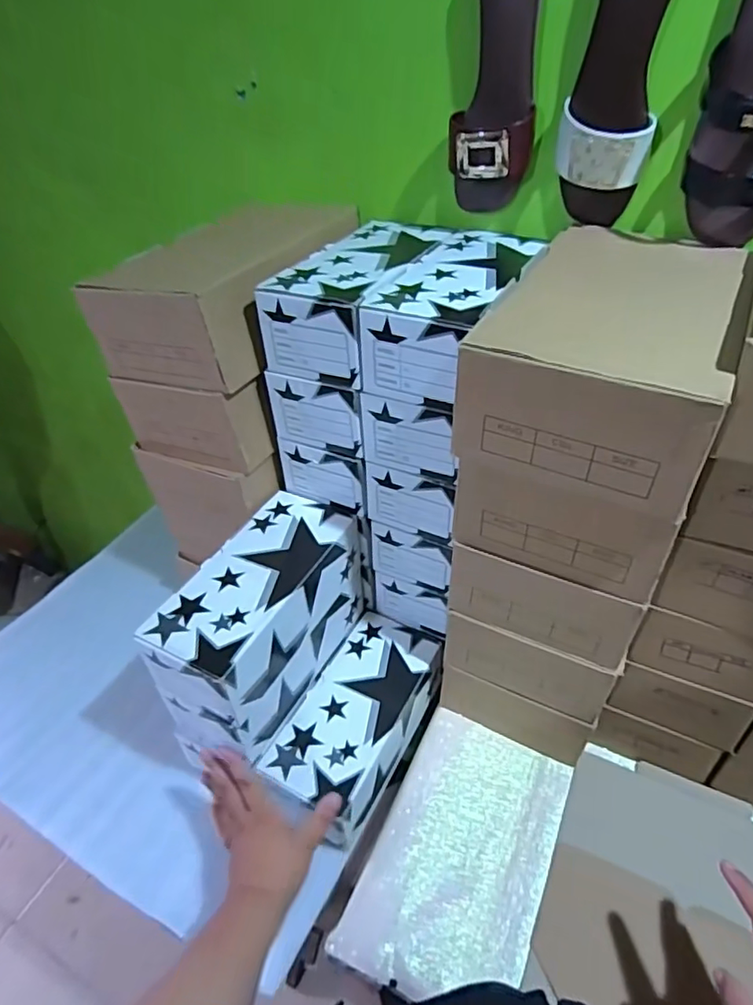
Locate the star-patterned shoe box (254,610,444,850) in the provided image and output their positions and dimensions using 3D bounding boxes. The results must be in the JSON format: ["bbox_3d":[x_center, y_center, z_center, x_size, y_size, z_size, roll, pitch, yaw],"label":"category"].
[{"bbox_3d":[-0.024,0.290,0.757,0.126,0.096,0.271,19,45,25],"label":"star-patterned shoe box"}]

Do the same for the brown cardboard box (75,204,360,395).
[{"bbox_3d":[-0.175,-0.274,0.729,0.201,0.120,0.324,15,43,20],"label":"brown cardboard box"}]

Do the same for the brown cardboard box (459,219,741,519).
[{"bbox_3d":[0.217,-0.142,0.532,0.196,0.120,0.299,17,44,22],"label":"brown cardboard box"}]

